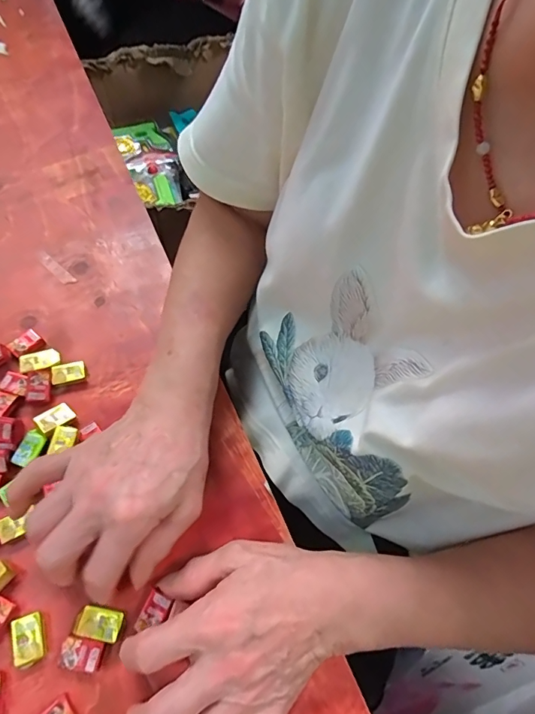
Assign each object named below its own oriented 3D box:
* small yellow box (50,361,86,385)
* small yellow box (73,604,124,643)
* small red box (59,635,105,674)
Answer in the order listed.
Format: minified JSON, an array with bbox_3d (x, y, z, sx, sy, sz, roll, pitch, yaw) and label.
[{"bbox_3d":[-0.165,0.013,0.348,0.025,0.006,0.016,-13,61,-11],"label":"small yellow box"},{"bbox_3d":[-0.108,0.171,0.270,0.029,0.008,0.016,12,59,3],"label":"small yellow box"},{"bbox_3d":[-0.115,0.185,0.262,0.026,0.009,0.017,11,59,2],"label":"small red box"}]

